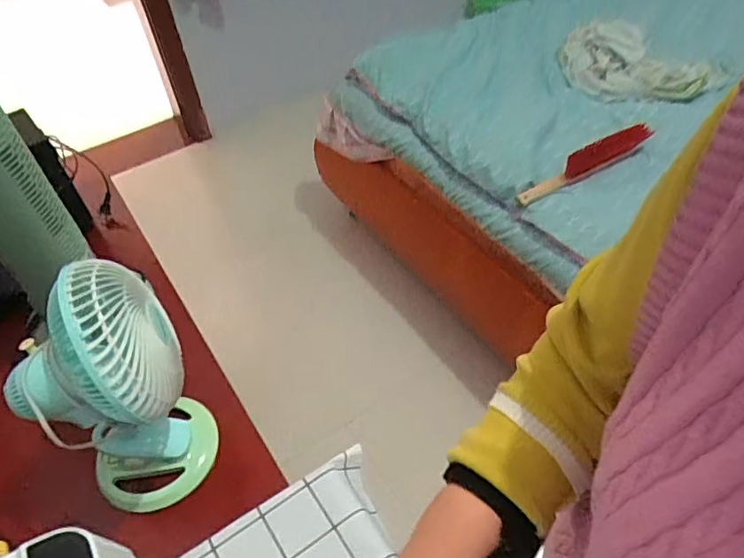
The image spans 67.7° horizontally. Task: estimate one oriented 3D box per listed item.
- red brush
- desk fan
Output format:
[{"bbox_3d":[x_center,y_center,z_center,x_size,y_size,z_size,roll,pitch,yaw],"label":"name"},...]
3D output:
[{"bbox_3d":[0.527,-0.292,1.337,0.457,0.067,0.055,-30,52,-21],"label":"red brush"},{"bbox_3d":[-0.324,0.150,0.719,0.194,0.337,0.180,-36,55,-25],"label":"desk fan"}]

